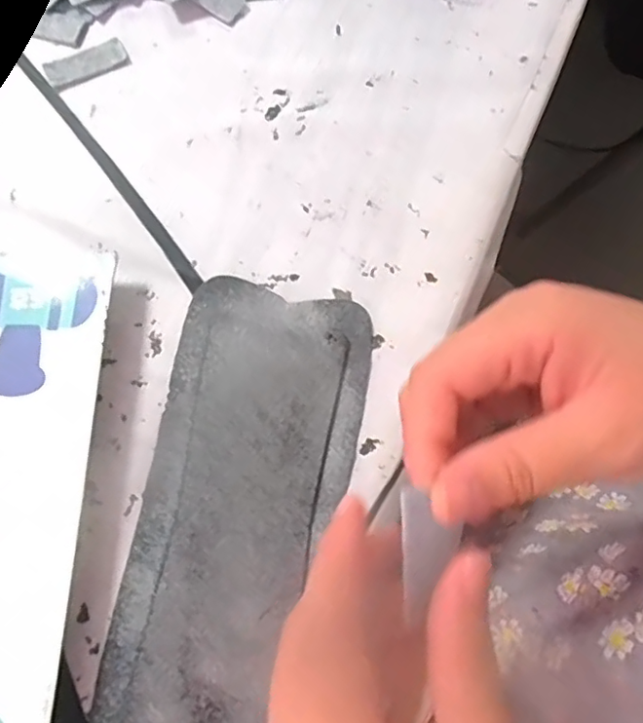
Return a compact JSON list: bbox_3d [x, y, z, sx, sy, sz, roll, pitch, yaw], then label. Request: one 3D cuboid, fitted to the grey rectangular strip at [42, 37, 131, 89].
[{"bbox_3d":[-0.140,-0.178,0.338,0.047,0.004,0.020,-25,78,-8],"label":"grey rectangular strip"}]

